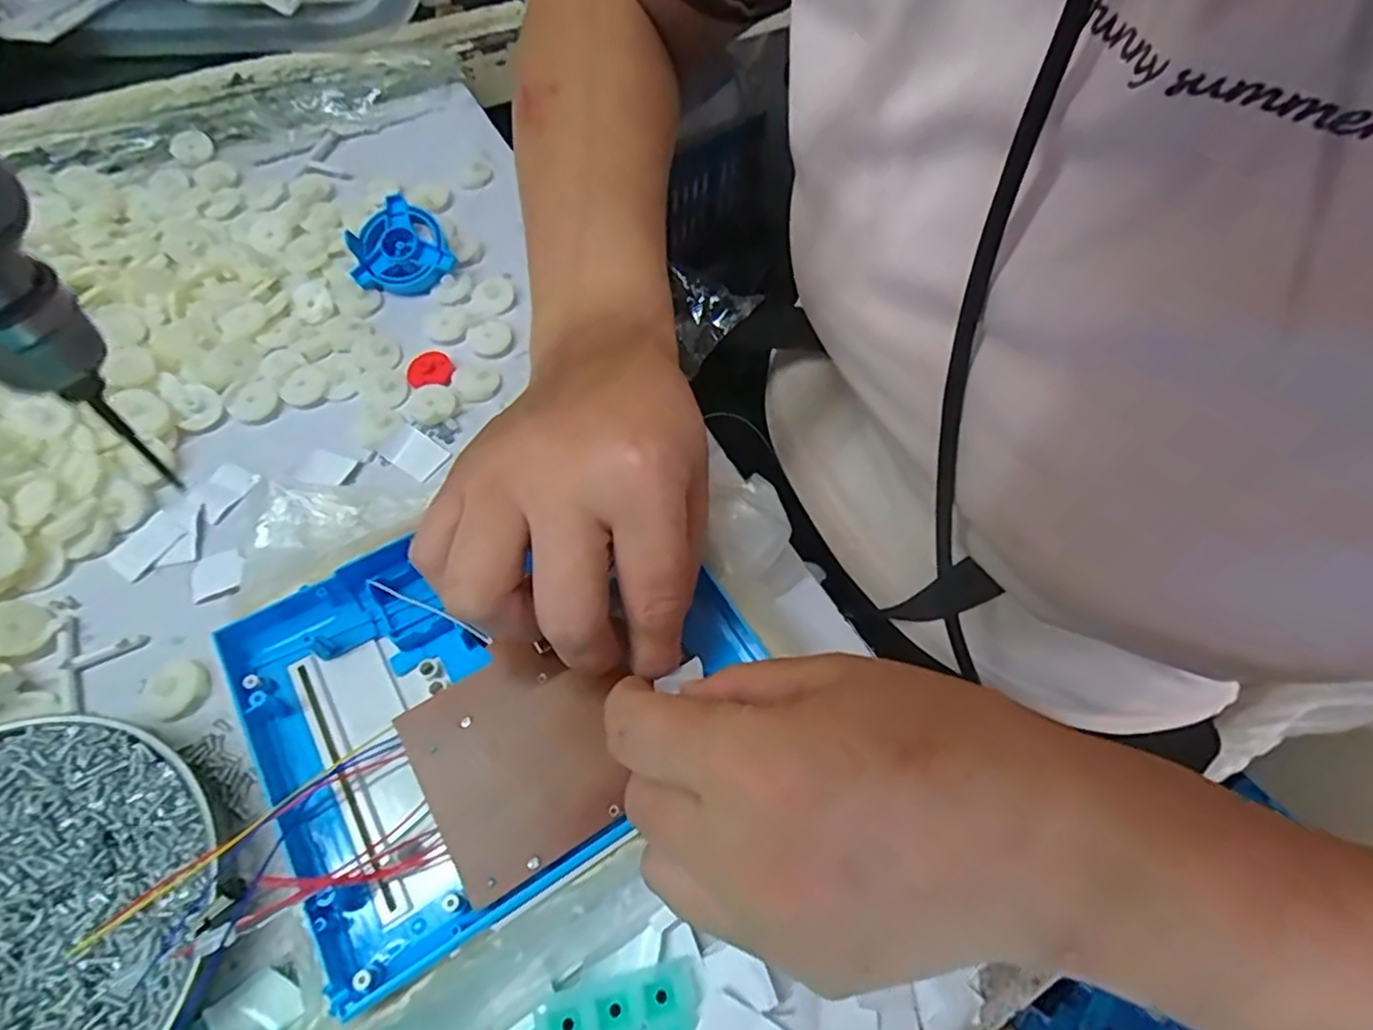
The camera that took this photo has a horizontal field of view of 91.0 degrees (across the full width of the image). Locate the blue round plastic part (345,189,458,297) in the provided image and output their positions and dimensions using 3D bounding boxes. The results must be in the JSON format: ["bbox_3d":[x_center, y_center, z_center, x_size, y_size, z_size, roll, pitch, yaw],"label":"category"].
[{"bbox_3d":[-0.159,-0.145,0.373,0.052,0.018,0.052,0,85,-2],"label":"blue round plastic part"}]

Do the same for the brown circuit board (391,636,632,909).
[{"bbox_3d":[-0.056,0.080,0.225,0.063,0.006,0.067,-28,64,-19],"label":"brown circuit board"}]

